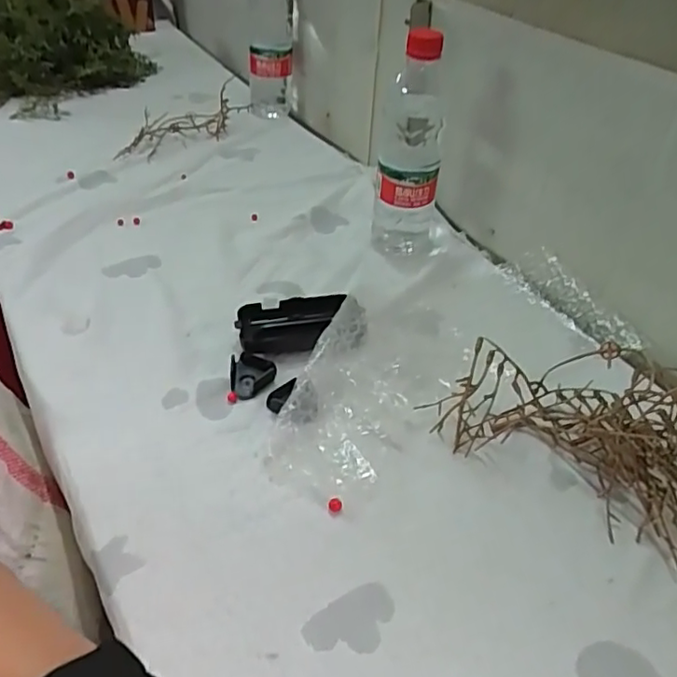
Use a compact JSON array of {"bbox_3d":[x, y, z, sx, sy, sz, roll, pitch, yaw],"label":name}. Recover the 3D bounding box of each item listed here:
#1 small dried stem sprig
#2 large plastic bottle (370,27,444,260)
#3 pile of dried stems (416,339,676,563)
[{"bbox_3d":[-0.217,-0.297,0.847,0.067,0.043,0.208,34,51,31],"label":"small dried stem sprig"},{"bbox_3d":[0.071,-0.181,0.599,0.067,0.211,0.069,8,42,6],"label":"large plastic bottle"},{"bbox_3d":[0.191,0.061,0.448,0.209,0.060,0.121,25,47,24],"label":"pile of dried stems"}]

